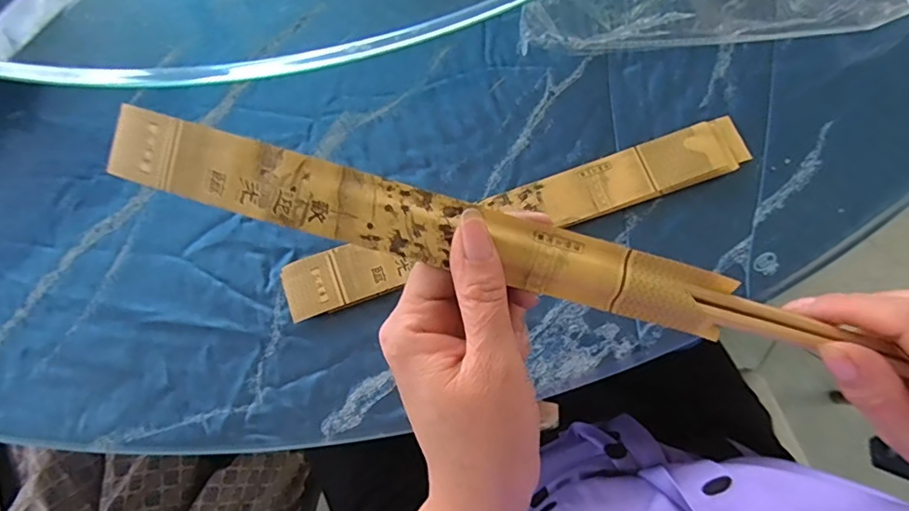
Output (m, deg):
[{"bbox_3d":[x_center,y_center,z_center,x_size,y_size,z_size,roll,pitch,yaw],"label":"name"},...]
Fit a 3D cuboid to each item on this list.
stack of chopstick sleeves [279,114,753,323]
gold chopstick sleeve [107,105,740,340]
[{"bbox_3d":[0.039,-0.023,0.316,0.280,0.011,0.033,-19,77,-5],"label":"stack of chopstick sleeves"},{"bbox_3d":[-0.017,-0.013,0.219,0.254,0.015,0.027,16,76,1],"label":"gold chopstick sleeve"}]

